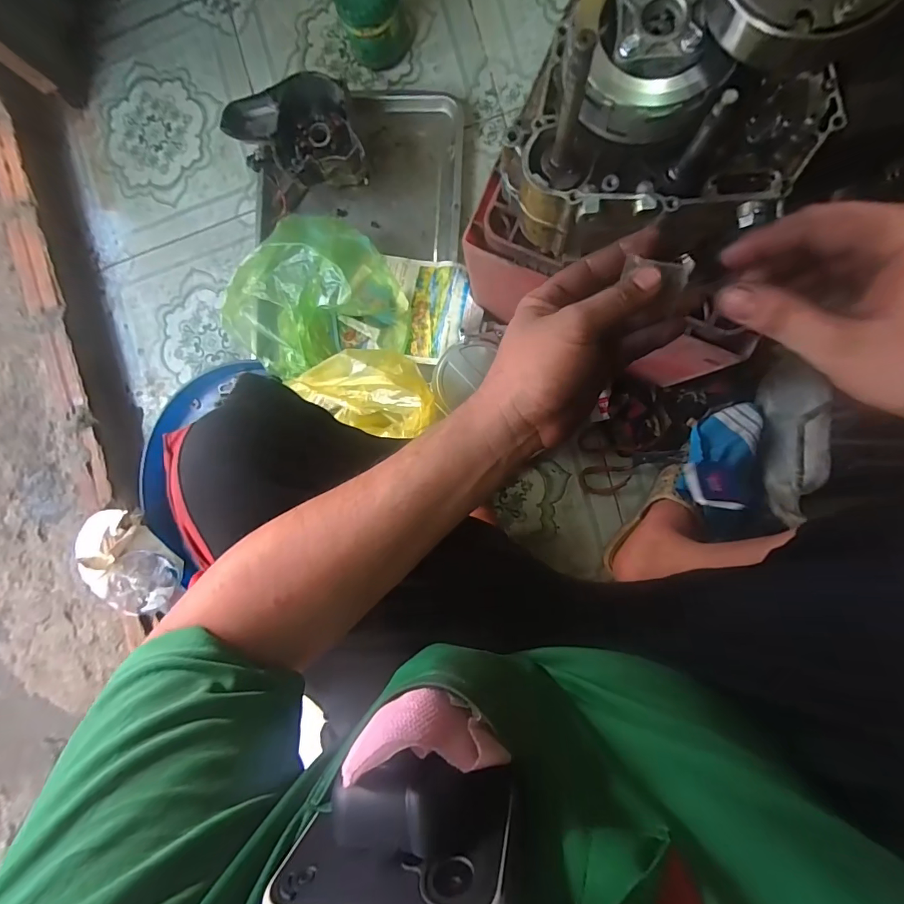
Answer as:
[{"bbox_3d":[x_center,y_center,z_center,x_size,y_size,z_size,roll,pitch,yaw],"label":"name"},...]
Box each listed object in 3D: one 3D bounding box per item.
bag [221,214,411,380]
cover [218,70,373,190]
[{"bbox_3d":[-0.218,-0.243,0.680,0.256,0.125,0.236,-20,88,7],"label":"bag"},{"bbox_3d":[-0.245,-0.501,0.698,0.194,0.094,0.141,-18,88,7],"label":"cover"}]

